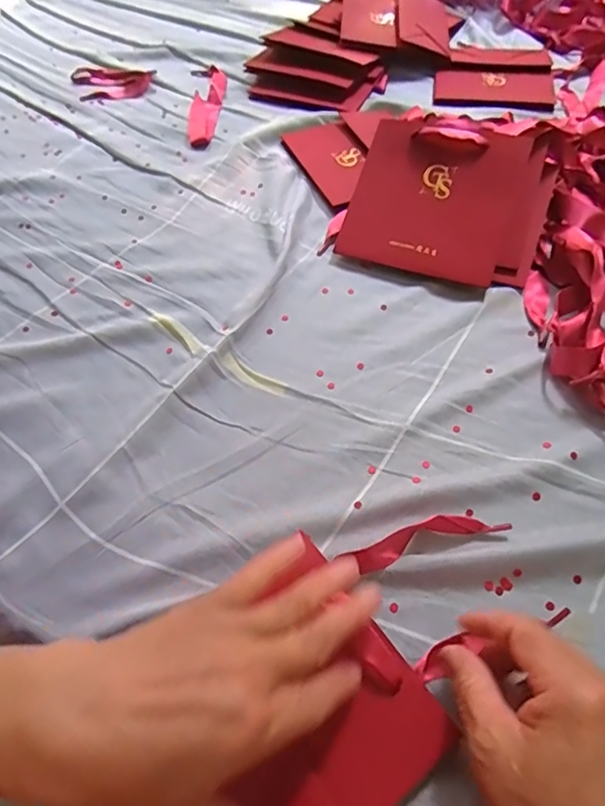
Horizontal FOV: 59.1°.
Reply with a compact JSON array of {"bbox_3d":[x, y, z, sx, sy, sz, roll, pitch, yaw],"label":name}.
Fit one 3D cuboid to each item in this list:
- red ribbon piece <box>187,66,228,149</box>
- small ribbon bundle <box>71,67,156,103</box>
[{"bbox_3d":[-0.115,-0.362,0.646,0.043,0.006,0.178,-4,57,0],"label":"red ribbon piece"},{"bbox_3d":[-0.243,-0.406,0.677,0.108,0.010,0.064,2,57,3],"label":"small ribbon bundle"}]

